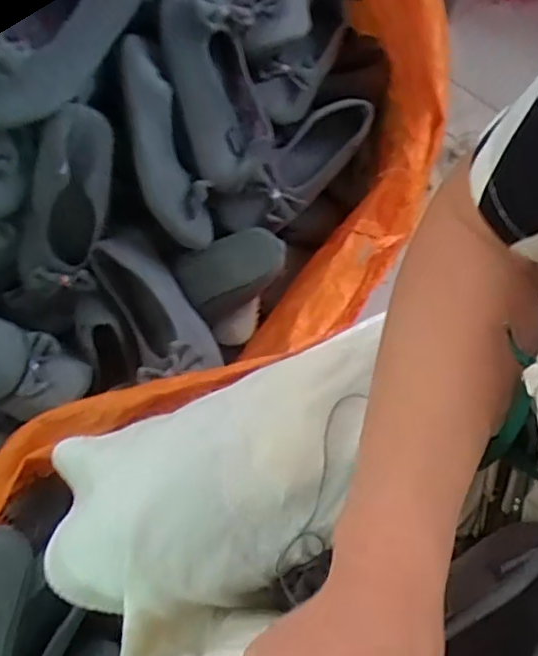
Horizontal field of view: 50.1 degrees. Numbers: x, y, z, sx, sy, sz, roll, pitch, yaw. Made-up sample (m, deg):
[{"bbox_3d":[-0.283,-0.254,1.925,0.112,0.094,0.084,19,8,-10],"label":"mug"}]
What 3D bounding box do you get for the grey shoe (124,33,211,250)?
[{"bbox_3d":[-0.125,-0.214,0.662,0.071,0.054,0.252,-18,102,-8],"label":"grey shoe"}]

